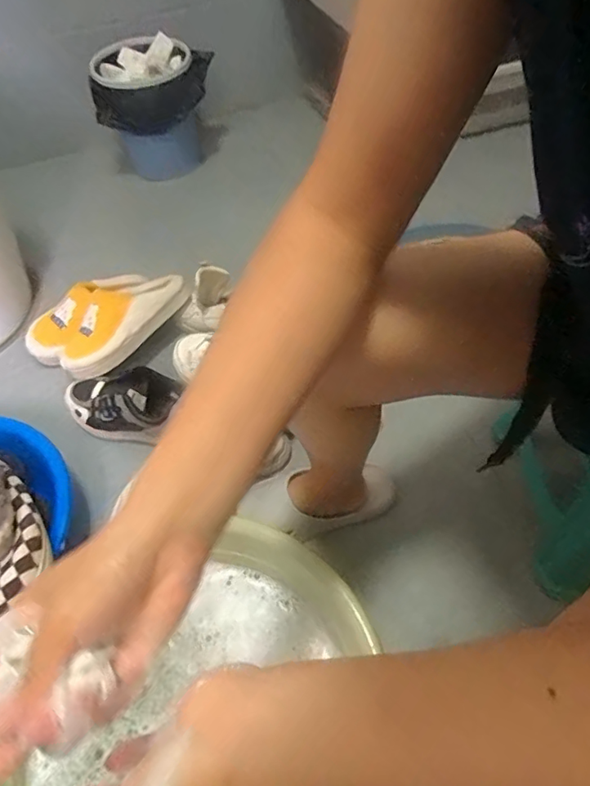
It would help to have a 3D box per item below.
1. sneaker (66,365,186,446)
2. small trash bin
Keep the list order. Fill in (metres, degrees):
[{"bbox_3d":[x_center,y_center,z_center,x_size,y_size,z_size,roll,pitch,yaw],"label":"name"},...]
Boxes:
[{"bbox_3d":[-0.275,0.018,0.859,0.207,0.087,0.096,11,55,11],"label":"sneaker"},{"bbox_3d":[-0.315,-0.644,1.223,0.261,0.248,0.194,-18,55,-9],"label":"small trash bin"}]

